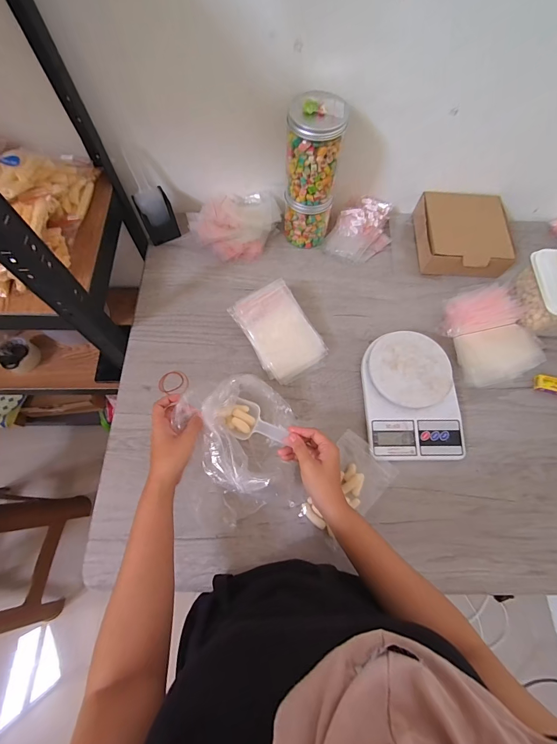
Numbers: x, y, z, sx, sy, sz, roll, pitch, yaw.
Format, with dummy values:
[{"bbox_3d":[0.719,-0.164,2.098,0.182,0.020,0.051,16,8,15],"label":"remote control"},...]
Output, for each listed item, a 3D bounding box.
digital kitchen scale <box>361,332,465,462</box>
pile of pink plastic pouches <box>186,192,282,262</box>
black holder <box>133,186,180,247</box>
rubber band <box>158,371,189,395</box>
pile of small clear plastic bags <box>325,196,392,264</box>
[{"bbox_3d":[0.219,0.037,0.547,0.155,0.039,0.212,-1,69,-2],"label":"digital kitchen scale"},{"bbox_3d":[-0.080,-0.296,0.662,0.174,0.066,0.134,-32,73,-13],"label":"pile of pink plastic pouches"},{"bbox_3d":[-0.238,-0.306,0.649,0.066,0.075,0.055,-27,72,-11],"label":"black holder"},{"bbox_3d":[-0.181,0.017,0.564,0.051,0.006,0.043,-1,69,-1],"label":"rubber band"},{"bbox_3d":[0.169,-0.286,0.665,0.156,0.059,0.100,-39,74,-15],"label":"pile of small clear plastic bags"}]

